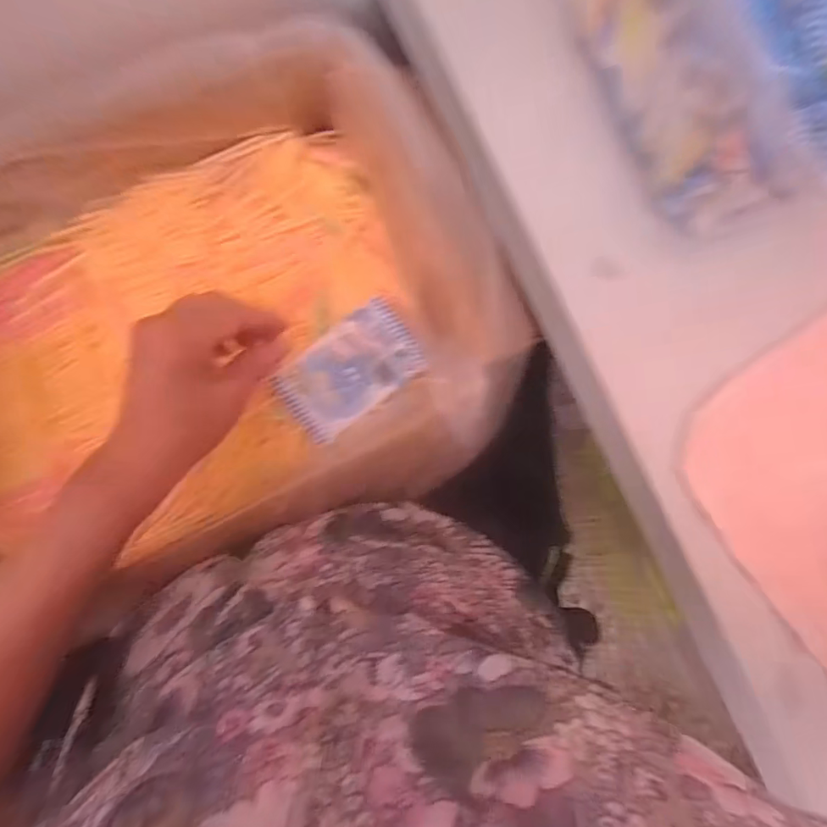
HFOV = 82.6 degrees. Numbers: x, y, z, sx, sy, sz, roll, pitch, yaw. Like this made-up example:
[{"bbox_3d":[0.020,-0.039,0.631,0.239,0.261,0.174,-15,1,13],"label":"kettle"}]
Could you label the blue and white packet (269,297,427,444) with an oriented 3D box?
[{"bbox_3d":[-0.048,-0.033,0.358,0.106,0.012,0.063,-39,86,0],"label":"blue and white packet"}]

